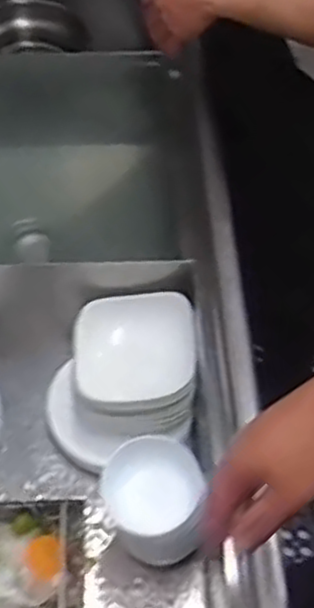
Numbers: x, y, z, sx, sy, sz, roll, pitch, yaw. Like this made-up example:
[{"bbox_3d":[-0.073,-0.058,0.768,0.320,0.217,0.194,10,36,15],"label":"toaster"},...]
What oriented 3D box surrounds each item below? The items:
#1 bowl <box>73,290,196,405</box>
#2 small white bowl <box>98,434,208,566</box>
[{"bbox_3d":[-0.026,0.057,0.959,0.154,0.054,0.146,-3,53,-2],"label":"bowl"},{"bbox_3d":[-0.003,0.204,0.833,0.110,0.060,0.119,-28,58,-20],"label":"small white bowl"}]

